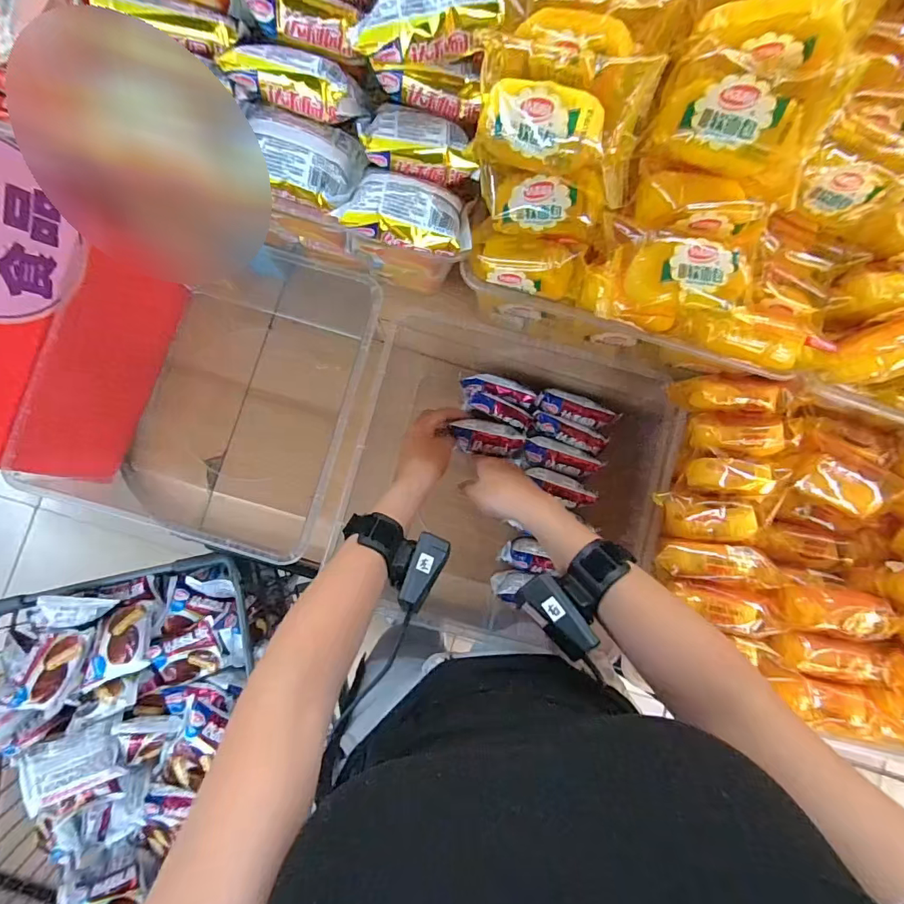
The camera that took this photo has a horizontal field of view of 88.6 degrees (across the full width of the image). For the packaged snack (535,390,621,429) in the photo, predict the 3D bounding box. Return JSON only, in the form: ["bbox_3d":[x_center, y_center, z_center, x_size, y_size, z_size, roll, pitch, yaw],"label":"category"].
[{"bbox_3d":[0.151,-0.051,0.552,0.097,0.015,0.031,15,85,0],"label":"packaged snack"}]

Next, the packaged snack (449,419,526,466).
[{"bbox_3d":[0.044,-0.014,0.548,0.089,0.021,0.039,15,85,-9],"label":"packaged snack"}]

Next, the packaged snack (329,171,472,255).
[{"bbox_3d":[-0.030,-0.179,0.342,0.090,0.027,0.054,13,85,0],"label":"packaged snack"}]

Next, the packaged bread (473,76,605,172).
[{"bbox_3d":[0.056,-0.208,0.295,0.078,0.046,0.036,11,42,14],"label":"packaged bread"}]

